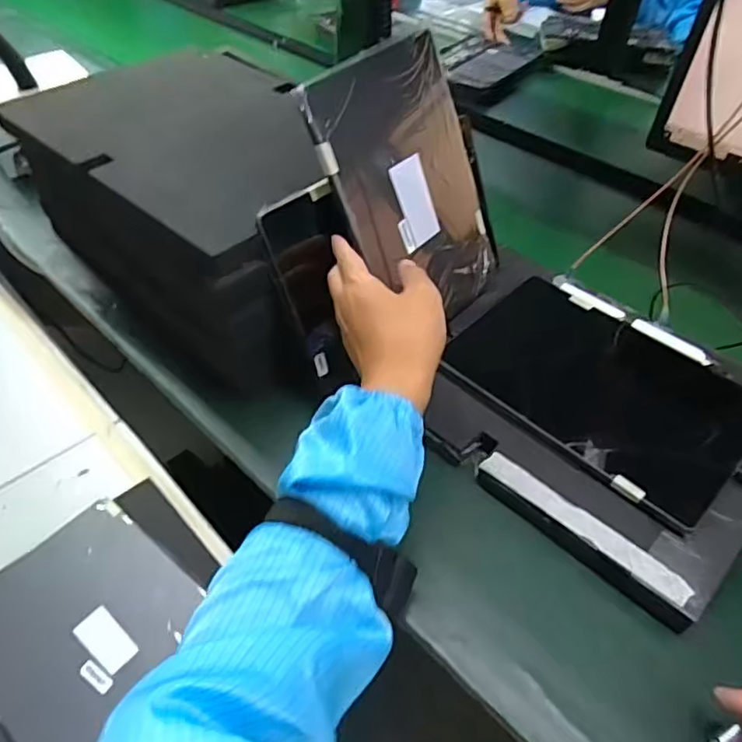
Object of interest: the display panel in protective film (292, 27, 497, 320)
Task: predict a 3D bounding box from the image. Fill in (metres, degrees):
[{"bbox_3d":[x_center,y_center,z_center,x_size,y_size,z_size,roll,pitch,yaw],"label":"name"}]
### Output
[{"bbox_3d":[0.042,-0.156,0.529,0.008,0.243,0.163,13,47,44],"label":"display panel in protective film"}]

